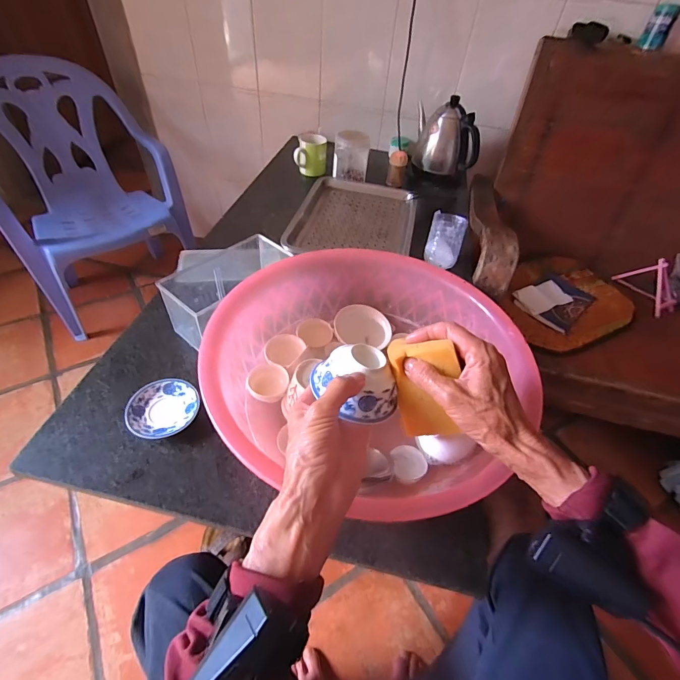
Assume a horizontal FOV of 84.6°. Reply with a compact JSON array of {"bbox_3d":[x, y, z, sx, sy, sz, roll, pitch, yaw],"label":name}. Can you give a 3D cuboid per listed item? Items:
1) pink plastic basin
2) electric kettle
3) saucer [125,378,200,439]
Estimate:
[{"bbox_3d":[0.030,0.036,0.494,0.378,0.110,0.370,3,49,-4],"label":"pink plastic basin"},{"bbox_3d":[0.306,-0.593,1.067,0.172,0.168,0.150,9,49,2],"label":"electric kettle"},{"bbox_3d":[-0.241,0.094,0.514,0.086,0.018,0.090,3,49,-4],"label":"saucer"}]

